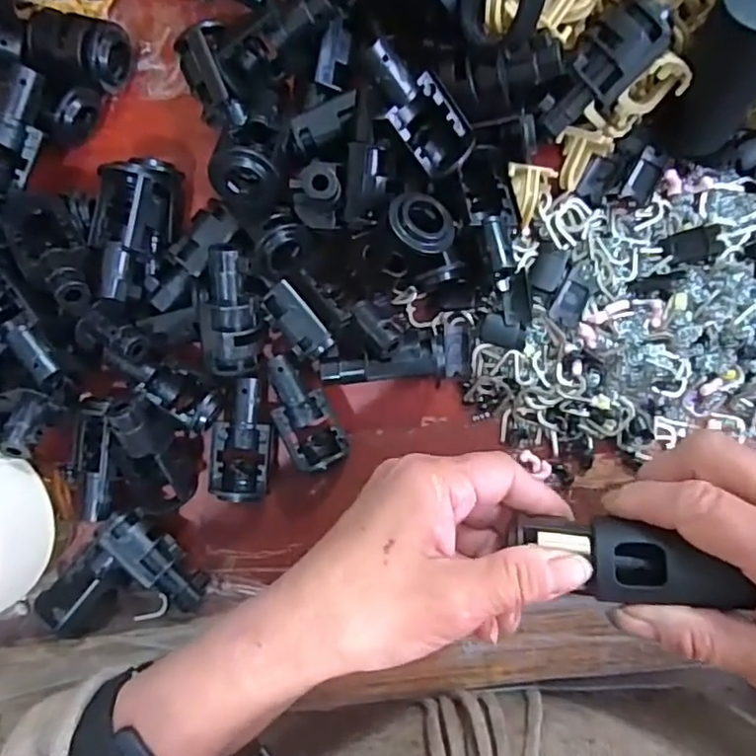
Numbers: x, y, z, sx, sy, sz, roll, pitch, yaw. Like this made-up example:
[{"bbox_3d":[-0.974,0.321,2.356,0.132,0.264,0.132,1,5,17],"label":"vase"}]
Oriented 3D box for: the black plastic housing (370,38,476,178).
[{"bbox_3d":[0.016,-0.100,0.226,0.024,0.014,0.058,-46,136,5],"label":"black plastic housing"}]

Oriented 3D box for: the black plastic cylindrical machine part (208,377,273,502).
[{"bbox_3d":[-0.059,0.027,0.269,0.026,0.018,0.052,4,95,2],"label":"black plastic cylindrical machine part"}]

